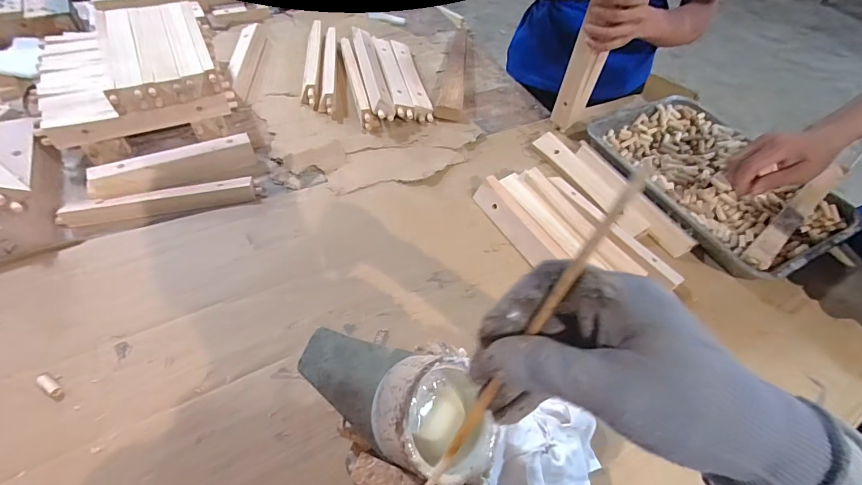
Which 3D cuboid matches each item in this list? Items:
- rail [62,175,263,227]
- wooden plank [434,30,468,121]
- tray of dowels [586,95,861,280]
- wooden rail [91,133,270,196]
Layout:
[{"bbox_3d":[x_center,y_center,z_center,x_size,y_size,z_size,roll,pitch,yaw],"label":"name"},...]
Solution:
[{"bbox_3d":[-0.395,-0.061,0.601,0.257,0.030,0.031,-12,55,-14],"label":"rail"},{"bbox_3d":[0.048,-0.379,0.884,0.051,0.032,0.363,7,52,-1],"label":"wooden plank"},{"bbox_3d":[0.497,-0.117,0.729,0.288,0.050,0.398,-20,57,-20],"label":"tray of dowels"},{"bbox_3d":[-0.389,-0.113,0.631,0.239,0.047,0.048,-22,58,-21],"label":"wooden rail"}]

